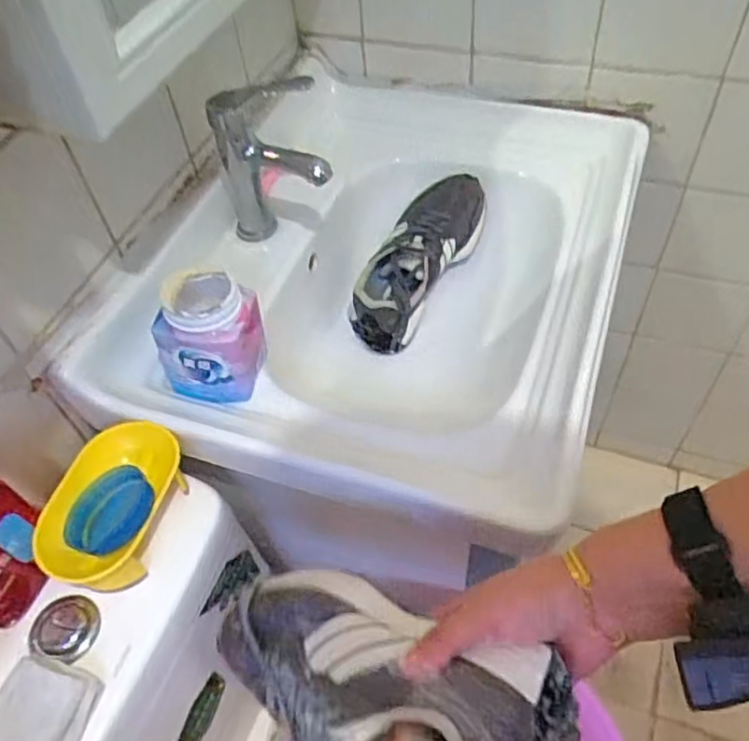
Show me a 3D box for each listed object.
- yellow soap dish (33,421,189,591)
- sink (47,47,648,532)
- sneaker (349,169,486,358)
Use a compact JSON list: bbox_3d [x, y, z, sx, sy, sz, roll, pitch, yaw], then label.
[{"bbox_3d":[-0.226,0.119,0.588,0.085,0.059,0.150,10,53,13],"label":"yellow soap dish"},{"bbox_3d":[0.030,-0.125,0.788,0.479,0.215,0.618,13,54,15],"label":"sink"},{"bbox_3d":[0.066,-0.150,0.875,0.099,0.102,0.259,24,69,25],"label":"sneaker"}]

